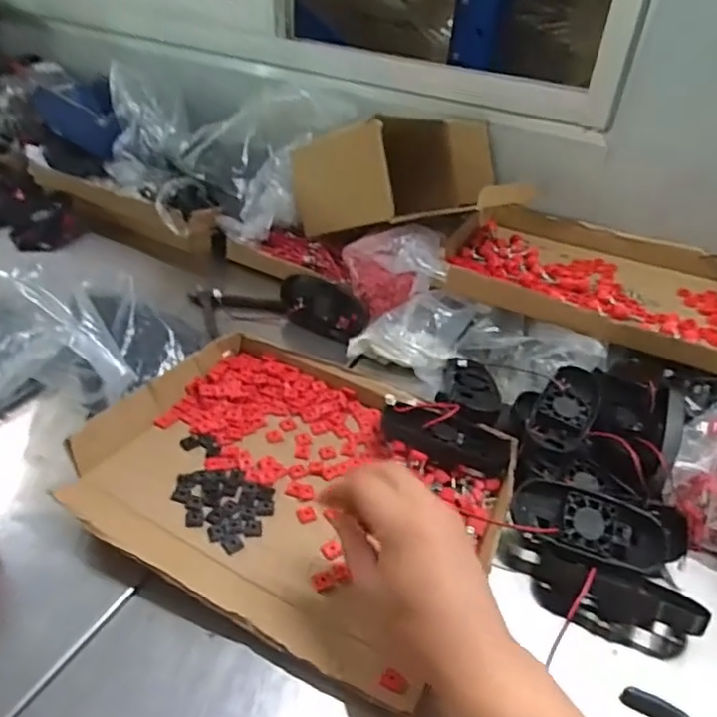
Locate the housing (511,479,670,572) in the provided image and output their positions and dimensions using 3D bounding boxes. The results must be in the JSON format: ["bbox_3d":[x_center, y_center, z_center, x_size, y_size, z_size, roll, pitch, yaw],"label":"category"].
[{"bbox_3d":[0.178,0.131,0.464,0.112,0.029,0.050,11,63,17],"label":"housing"}]

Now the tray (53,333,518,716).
[{"bbox_3d":[-0.049,0.091,0.504,0.322,0.035,0.260,21,39,19],"label":"tray"}]

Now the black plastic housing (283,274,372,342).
[{"bbox_3d":[-0.041,-0.060,0.705,0.111,0.051,0.039,22,40,20],"label":"black plastic housing"}]

